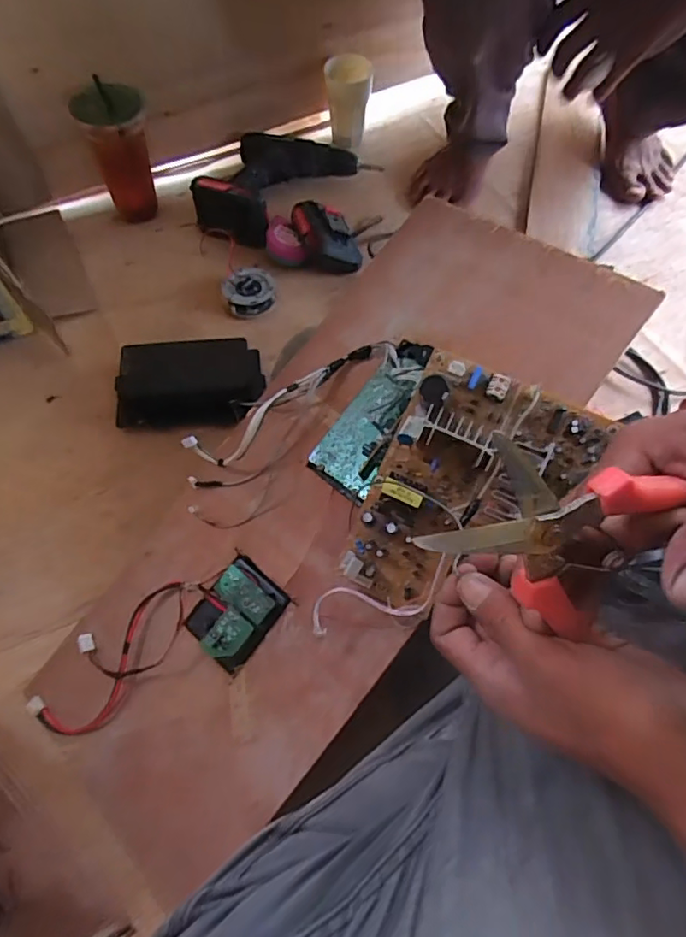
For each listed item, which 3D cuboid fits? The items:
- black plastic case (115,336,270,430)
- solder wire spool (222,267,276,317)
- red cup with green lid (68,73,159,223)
[{"bbox_3d":[-0.180,-0.102,0.650,0.167,0.050,0.096,-8,63,-5],"label":"black plastic case"},{"bbox_3d":[-0.124,-0.239,0.734,0.065,0.031,0.066,0,62,-1],"label":"solder wire spool"},{"bbox_3d":[-0.296,-0.427,0.749,0.082,0.169,0.077,-14,63,-8],"label":"red cup with green lid"}]

